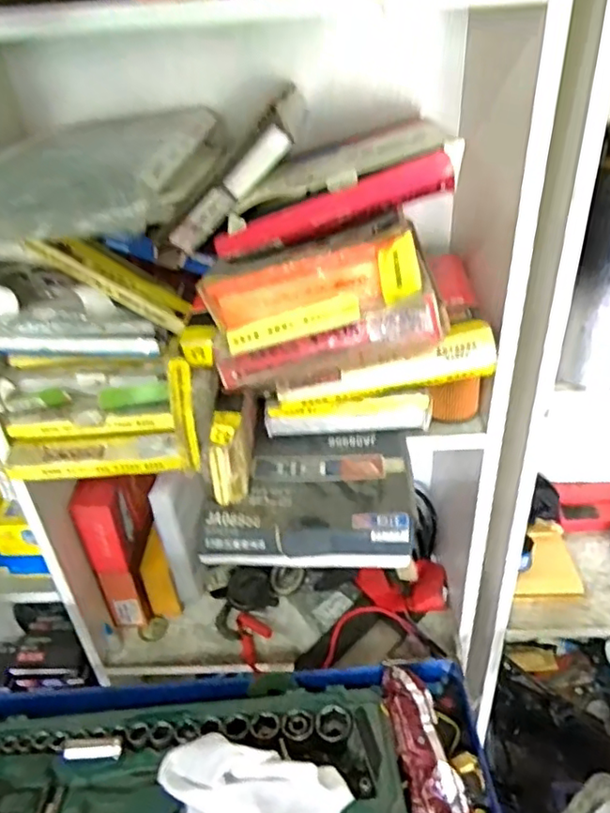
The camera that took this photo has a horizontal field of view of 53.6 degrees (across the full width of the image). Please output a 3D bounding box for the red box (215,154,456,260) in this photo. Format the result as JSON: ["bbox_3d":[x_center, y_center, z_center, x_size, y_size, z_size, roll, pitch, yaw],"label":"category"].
[{"bbox_3d":[0.024,-0.181,0.565,0.228,0.028,0.033,-15,32,12],"label":"red box"}]

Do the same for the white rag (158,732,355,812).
[{"bbox_3d":[-0.062,0.399,0.590,0.197,0.070,0.130,3,35,11],"label":"white rag"}]

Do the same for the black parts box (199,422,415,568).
[{"bbox_3d":[0.008,0.096,0.643,0.212,0.049,0.165,-2,34,4],"label":"black parts box"}]

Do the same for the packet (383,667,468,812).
[{"bbox_3d":[0.136,0.394,0.680,0.056,0.022,0.194,-9,48,-6],"label":"packet"}]

